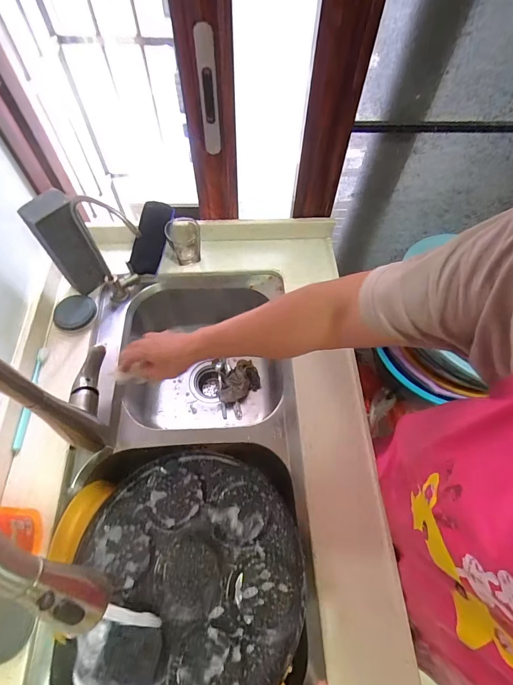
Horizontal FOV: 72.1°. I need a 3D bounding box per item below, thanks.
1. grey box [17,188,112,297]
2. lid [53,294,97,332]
[{"bbox_3d":[-0.348,-0.178,0.659,0.079,0.182,0.075,-34,68,-18],"label":"grey box"},{"bbox_3d":[-0.365,-0.063,0.707,0.082,0.018,0.079,1,62,-1],"label":"lid"}]

